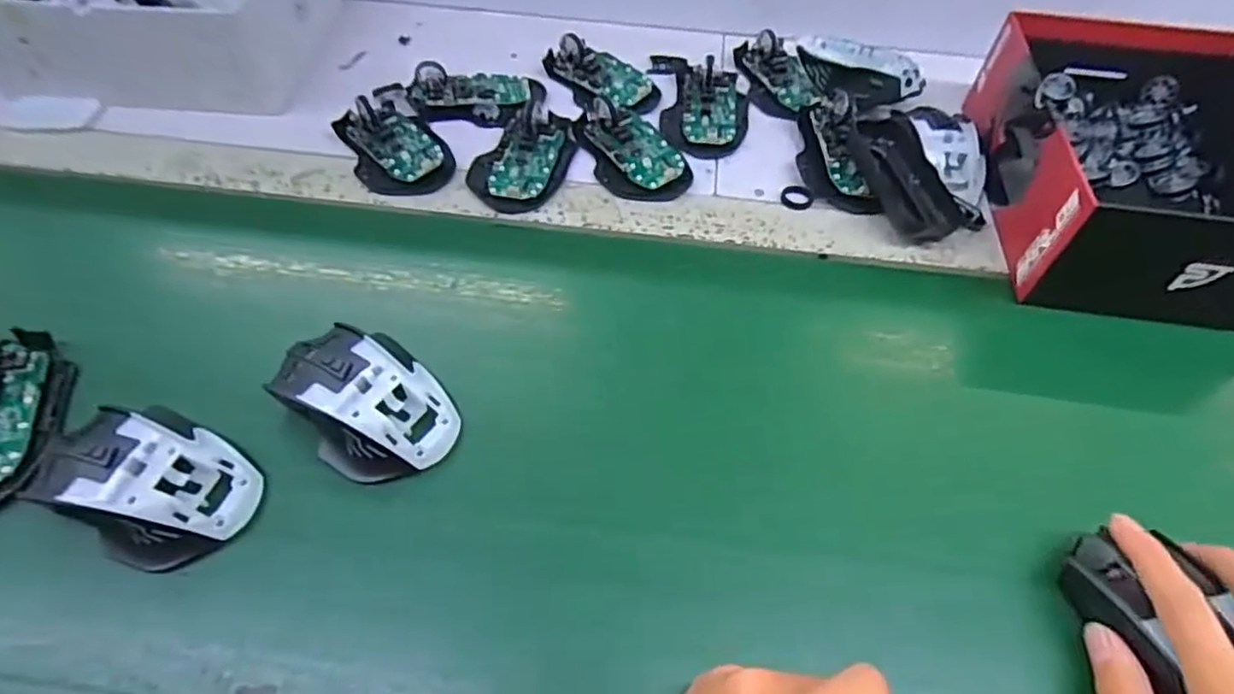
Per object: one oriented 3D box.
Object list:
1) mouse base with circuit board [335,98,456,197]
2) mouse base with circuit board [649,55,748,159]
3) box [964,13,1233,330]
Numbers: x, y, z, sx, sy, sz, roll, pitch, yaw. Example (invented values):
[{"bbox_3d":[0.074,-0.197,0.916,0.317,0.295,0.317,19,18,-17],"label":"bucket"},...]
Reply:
[{"bbox_3d":[-0.176,-0.163,0.518,0.074,0.024,0.099,-24,59,-17],"label":"mouse base with circuit board"},{"bbox_3d":[0.074,-0.224,0.575,0.082,0.022,0.137,2,55,1],"label":"mouse base with circuit board"},{"bbox_3d":[0.388,-0.142,0.482,0.186,0.082,0.244,7,55,4],"label":"box"}]

